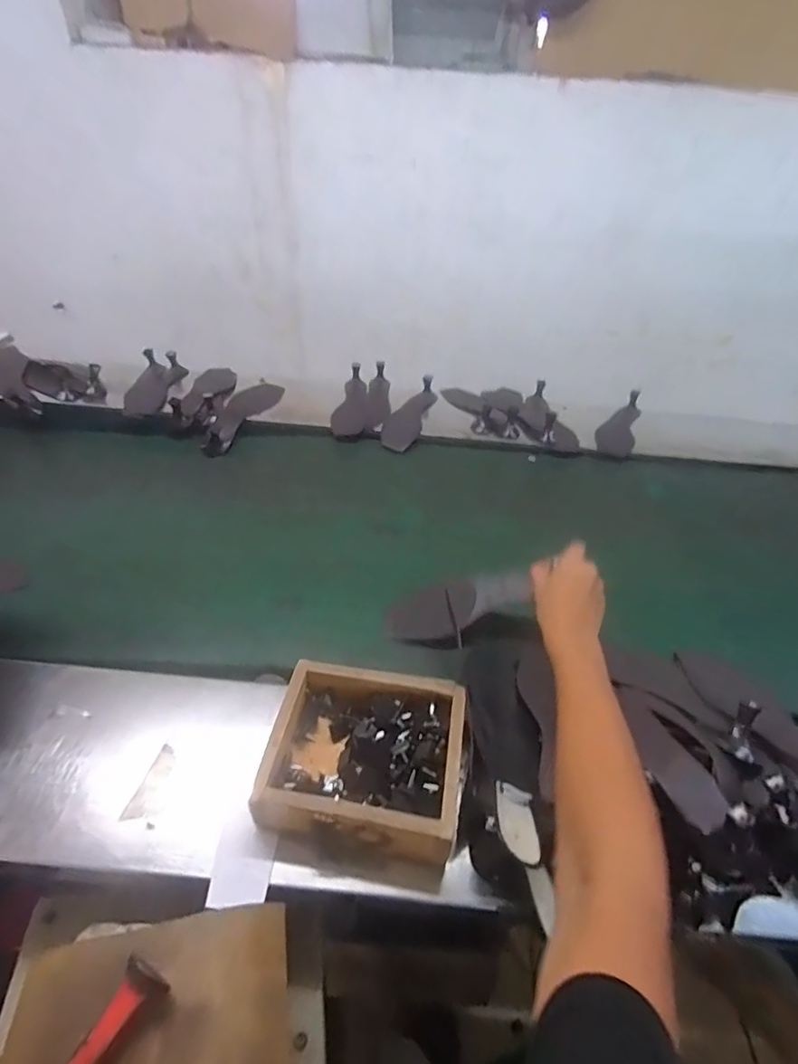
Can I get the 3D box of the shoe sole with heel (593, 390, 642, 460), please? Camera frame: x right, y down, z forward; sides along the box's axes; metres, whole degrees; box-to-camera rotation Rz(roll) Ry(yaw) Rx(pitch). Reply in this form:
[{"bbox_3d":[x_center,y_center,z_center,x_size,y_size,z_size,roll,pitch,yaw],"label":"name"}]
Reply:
[{"bbox_3d":[0.474,-0.237,1.119,0.078,0.054,0.233,18,43,16],"label":"shoe sole with heel"}]

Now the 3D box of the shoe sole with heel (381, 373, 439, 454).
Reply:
[{"bbox_3d":[0.024,-0.252,1.087,0.076,0.050,0.234,14,42,11],"label":"shoe sole with heel"}]

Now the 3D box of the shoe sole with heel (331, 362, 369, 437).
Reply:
[{"bbox_3d":[-0.095,-0.282,1.095,0.076,0.056,0.227,4,41,0],"label":"shoe sole with heel"}]

